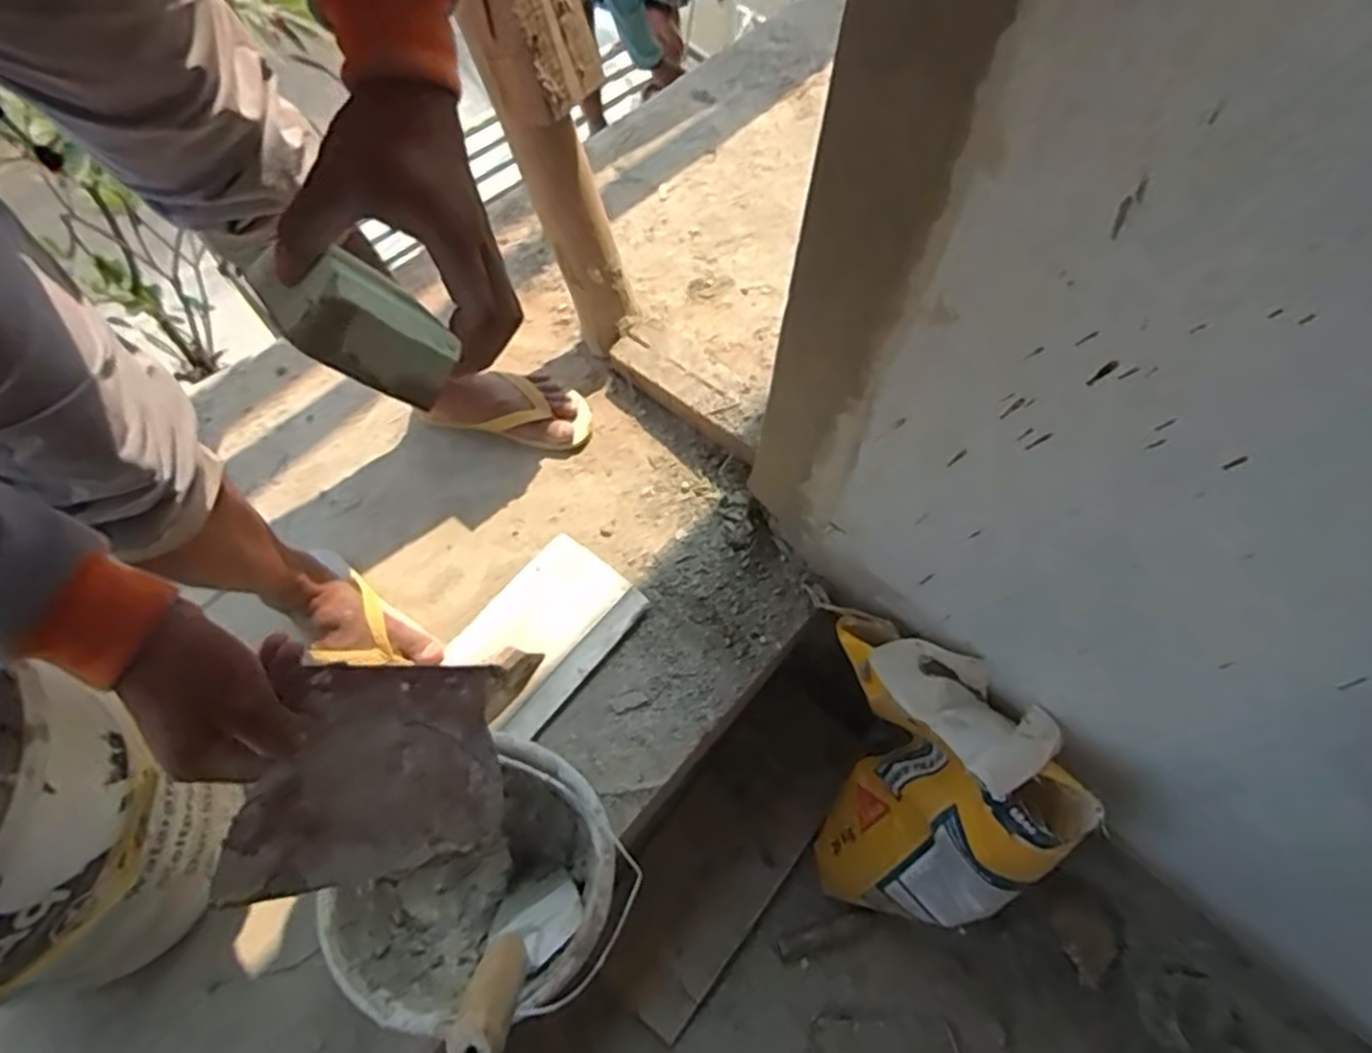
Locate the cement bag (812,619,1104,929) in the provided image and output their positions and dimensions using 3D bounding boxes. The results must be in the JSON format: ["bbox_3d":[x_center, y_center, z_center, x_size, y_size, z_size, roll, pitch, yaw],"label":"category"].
[{"bbox_3d":[0.283,0.308,0.899,0.188,0.429,0.327,-1,64,-1],"label":"cement bag"}]

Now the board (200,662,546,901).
[{"bbox_3d":[-0.180,0.151,0.447,0.016,0.170,0.129,9,91,46],"label":"board"}]

